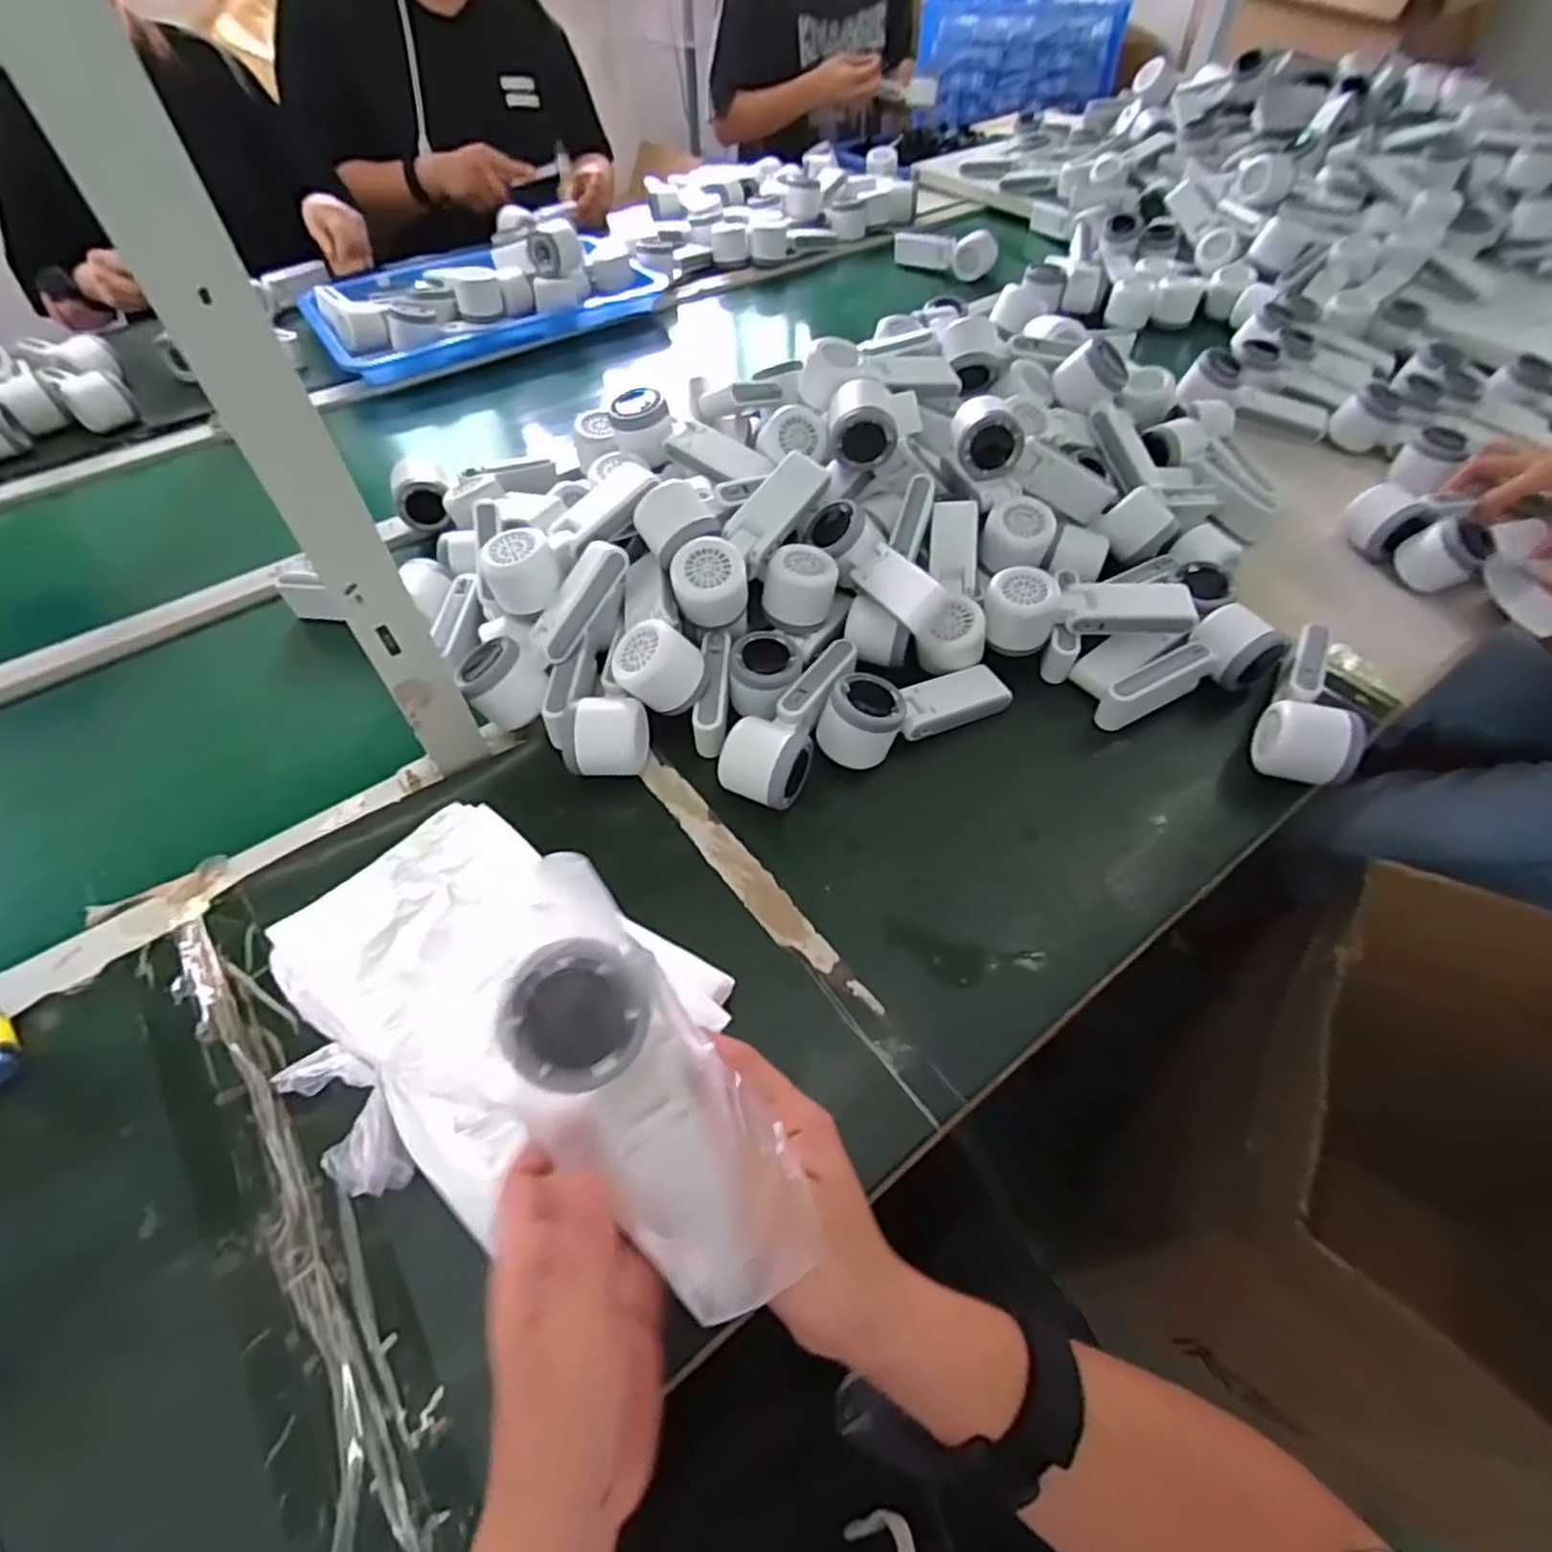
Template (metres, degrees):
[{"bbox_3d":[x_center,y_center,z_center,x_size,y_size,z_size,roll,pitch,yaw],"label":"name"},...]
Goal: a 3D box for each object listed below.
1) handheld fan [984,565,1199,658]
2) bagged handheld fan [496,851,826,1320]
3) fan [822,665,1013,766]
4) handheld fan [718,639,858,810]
[{"bbox_3d":[0.258,-0.138,0.628,0.163,0.057,0.050,-1,53,0],"label":"handheld fan"},{"bbox_3d":[-0.058,0.125,0.293,0.074,0.049,0.169,-31,88,-21],"label":"bagged handheld fan"},{"bbox_3d":[0.111,-0.061,0.584,0.163,0.053,0.054,-25,57,-17],"label":"fan"},{"bbox_3d":[0.018,-0.045,0.578,0.054,0.057,0.161,25,57,18],"label":"handheld fan"}]

